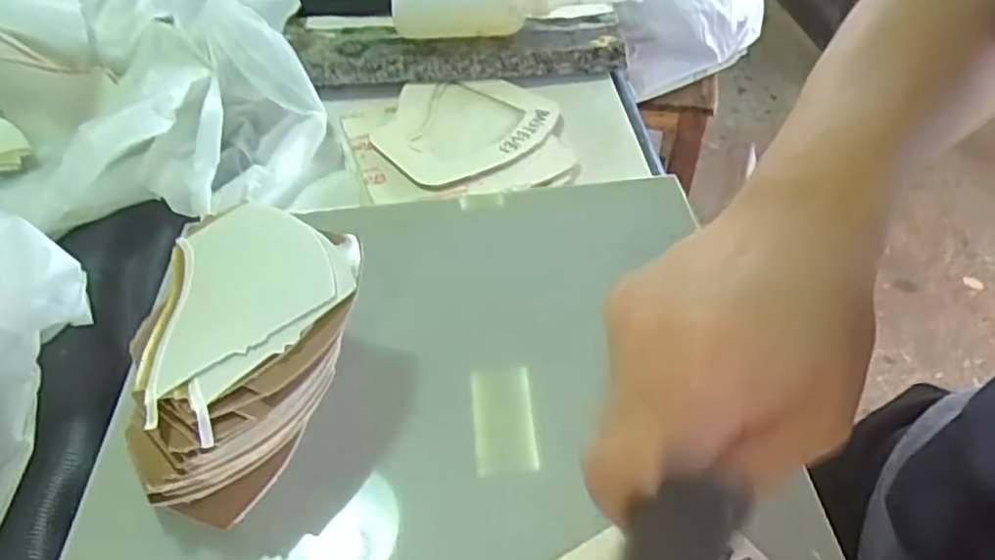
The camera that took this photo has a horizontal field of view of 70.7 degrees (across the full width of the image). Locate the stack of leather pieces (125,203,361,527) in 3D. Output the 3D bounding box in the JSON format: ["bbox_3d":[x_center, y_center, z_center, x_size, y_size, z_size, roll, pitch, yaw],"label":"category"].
[{"bbox_3d":[-0.097,0.027,0.298,0.083,0.061,0.131,-2,43,4],"label":"stack of leather pieces"}]

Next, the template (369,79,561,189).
[{"bbox_3d":[-0.027,-0.114,0.501,0.128,0.012,0.131,-1,44,1],"label":"template"}]

